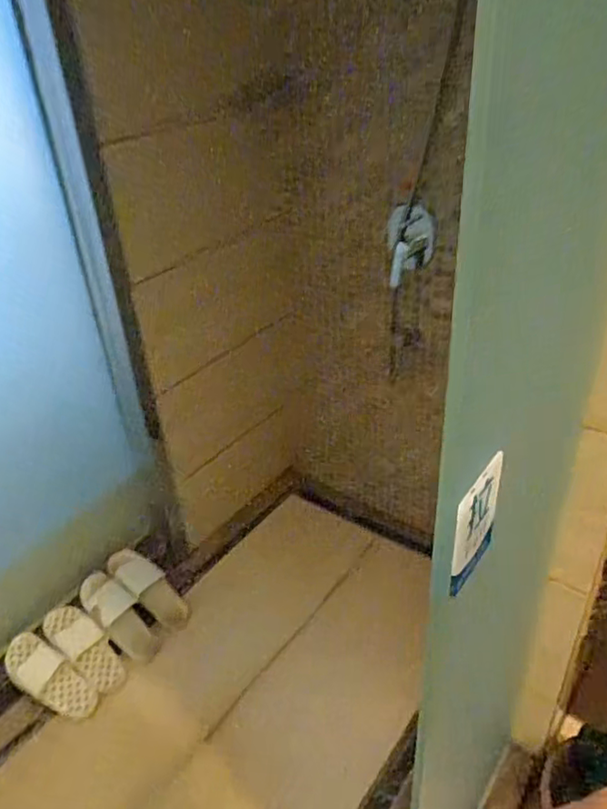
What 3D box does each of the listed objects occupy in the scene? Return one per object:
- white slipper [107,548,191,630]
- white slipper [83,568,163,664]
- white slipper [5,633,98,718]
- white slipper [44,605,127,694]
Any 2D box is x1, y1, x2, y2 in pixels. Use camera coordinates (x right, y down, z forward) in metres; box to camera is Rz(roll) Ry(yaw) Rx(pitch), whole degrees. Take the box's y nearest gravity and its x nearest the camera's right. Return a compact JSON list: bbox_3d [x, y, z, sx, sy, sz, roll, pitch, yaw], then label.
[{"bbox_3d":[-0.416,0.501,1.705,0.268,0.044,0.102,46,41,-4],"label":"white slipper"},{"bbox_3d":[-0.474,0.555,1.626,0.048,0.269,0.109,-32,8,44],"label":"white slipper"},{"bbox_3d":[-0.615,0.665,1.509,0.249,0.052,0.102,40,62,-1],"label":"white slipper"},{"bbox_3d":[-0.550,0.616,1.572,0.042,0.254,0.099,-34,7,43],"label":"white slipper"}]

